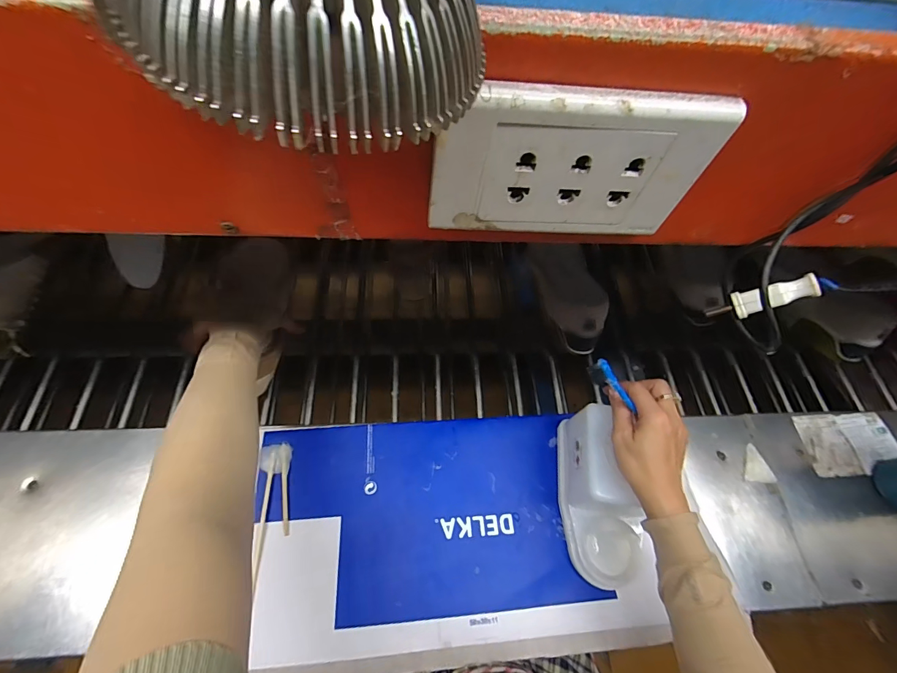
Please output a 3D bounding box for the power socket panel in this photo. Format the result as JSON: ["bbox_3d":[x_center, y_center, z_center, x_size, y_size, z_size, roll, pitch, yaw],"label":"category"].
[{"bbox_3d":[0.052,-0.070,0.168,0.117,0.066,0.008,-1,61,-7],"label":"power socket panel"}]

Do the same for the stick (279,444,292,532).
[{"bbox_3d":[-0.200,0.185,0.476,0.014,0.011,0.106,-8,63,-11],"label":"stick"}]

